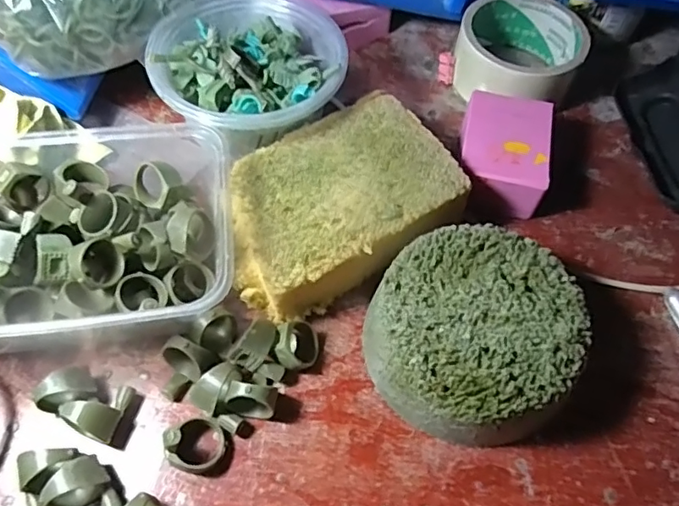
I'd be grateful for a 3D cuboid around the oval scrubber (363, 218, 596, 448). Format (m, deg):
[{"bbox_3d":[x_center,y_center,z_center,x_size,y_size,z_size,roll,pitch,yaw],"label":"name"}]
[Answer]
[{"bbox_3d":[0.066,0.041,0.282,0.100,0.044,0.100,5,59,2],"label":"oval scrubber"}]

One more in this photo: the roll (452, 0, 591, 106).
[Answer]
[{"bbox_3d":[0.125,-0.141,0.394,0.085,0.044,0.086,1,59,-1],"label":"roll"}]

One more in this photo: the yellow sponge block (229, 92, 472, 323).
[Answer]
[{"bbox_3d":[-0.003,-0.024,0.319,0.135,0.044,0.094,-30,64,-18],"label":"yellow sponge block"}]

